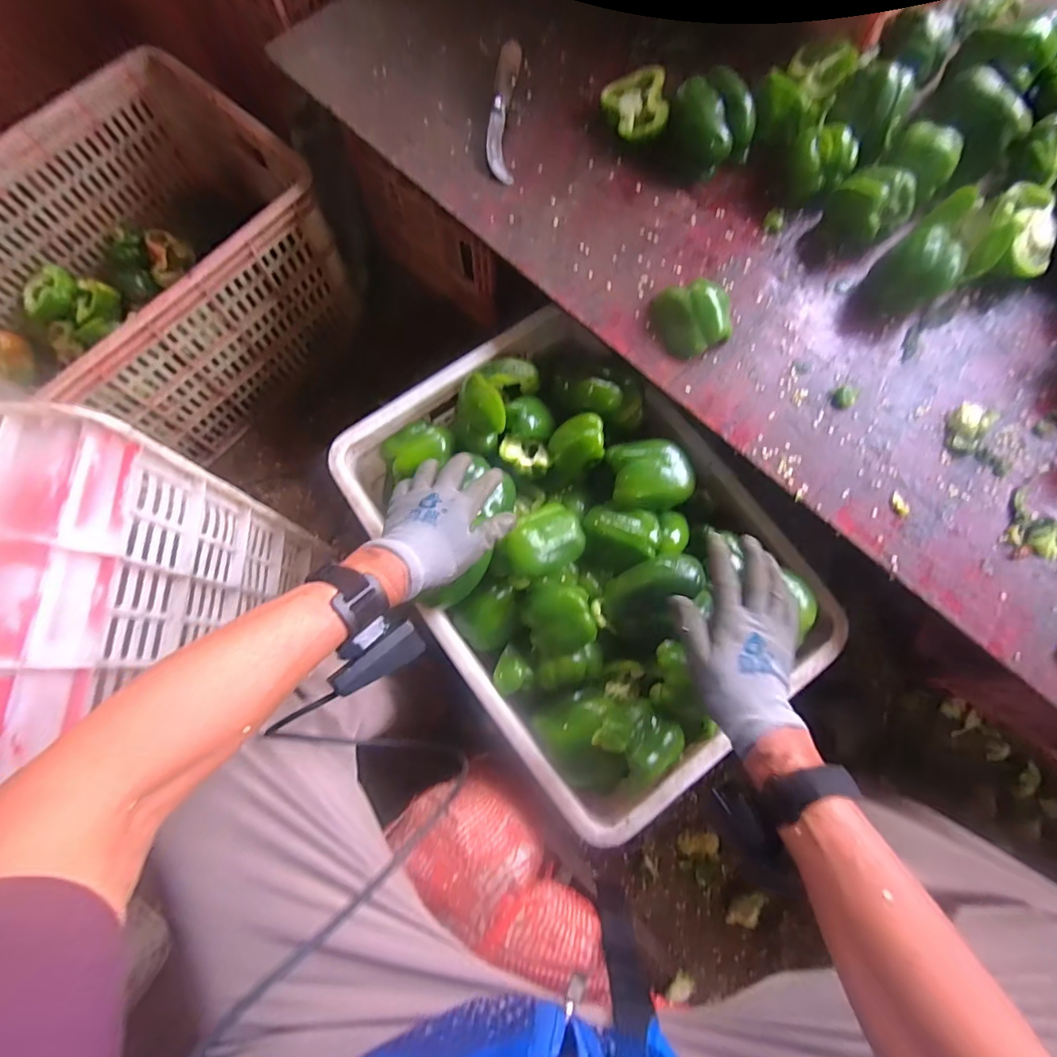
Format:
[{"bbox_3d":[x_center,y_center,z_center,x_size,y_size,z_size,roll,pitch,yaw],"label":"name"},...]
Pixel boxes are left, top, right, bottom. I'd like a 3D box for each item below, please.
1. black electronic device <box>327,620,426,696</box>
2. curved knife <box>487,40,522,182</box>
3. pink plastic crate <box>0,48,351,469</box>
[{"bbox_3d":[-0.107,0.094,0.364,0.068,0.017,0.024,-30,77,-32],"label":"black electronic device"},{"bbox_3d":[-0.030,-0.510,0.624,0.032,0.019,0.204,3,77,0],"label":"curved knife"},{"bbox_3d":[-0.635,-0.394,0.816,0.461,0.281,0.588,41,80,9],"label":"pink plastic crate"}]

